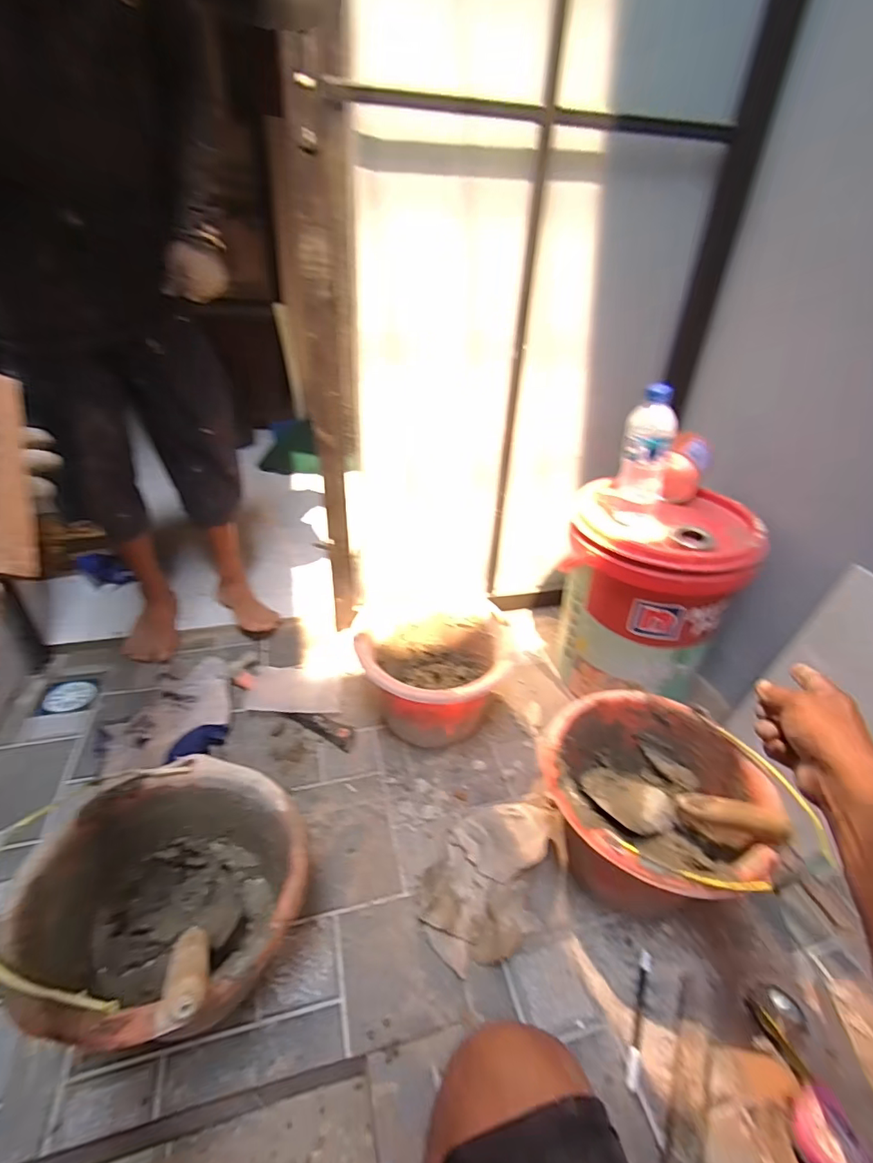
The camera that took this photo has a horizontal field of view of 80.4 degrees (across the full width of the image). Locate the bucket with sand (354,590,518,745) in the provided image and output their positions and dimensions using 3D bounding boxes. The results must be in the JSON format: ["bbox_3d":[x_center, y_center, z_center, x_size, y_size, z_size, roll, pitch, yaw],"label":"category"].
[{"bbox_3d":[-0.001,0.168,0.948,0.250,0.201,0.275,2,35,-1],"label":"bucket with sand"}]

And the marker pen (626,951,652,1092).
[{"bbox_3d":[0.244,0.523,0.623,0.014,0.011,0.142,17,37,19],"label":"marker pen"}]

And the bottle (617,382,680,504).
[{"bbox_3d":[0.337,-0.212,0.823,0.076,0.181,0.061,15,37,16],"label":"bottle"}]

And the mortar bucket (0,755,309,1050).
[{"bbox_3d":[-0.292,0.374,0.594,0.281,0.246,0.266,2,35,-1],"label":"mortar bucket"}]

